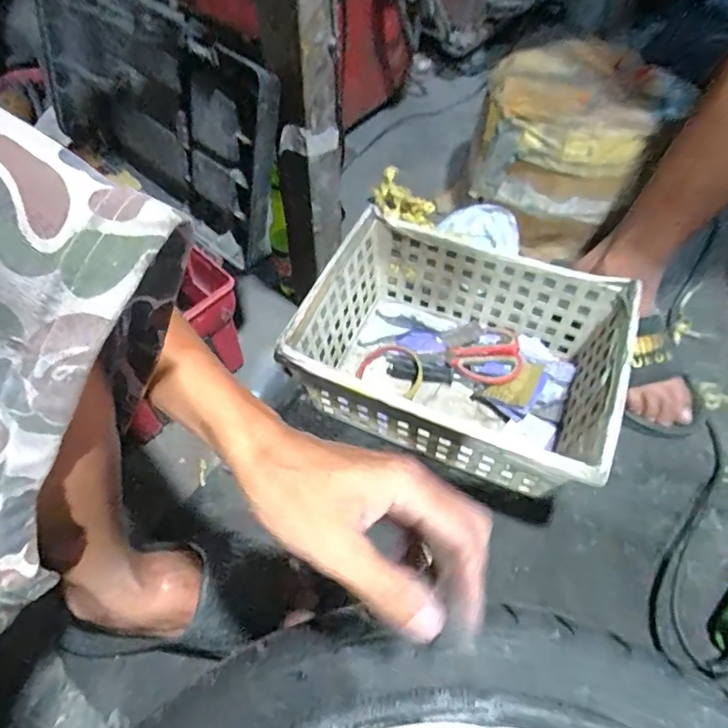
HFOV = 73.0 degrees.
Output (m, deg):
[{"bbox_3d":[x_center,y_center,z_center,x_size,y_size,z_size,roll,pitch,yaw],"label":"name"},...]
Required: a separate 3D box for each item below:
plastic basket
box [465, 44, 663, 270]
[{"bbox_3d":[0.108,-0.006,0.580,0.328,0.154,0.239,21,60,14],"label":"plastic basket"},{"bbox_3d":[0.275,-0.318,0.739,0.203,0.179,0.243,7,57,5],"label":"box"}]

